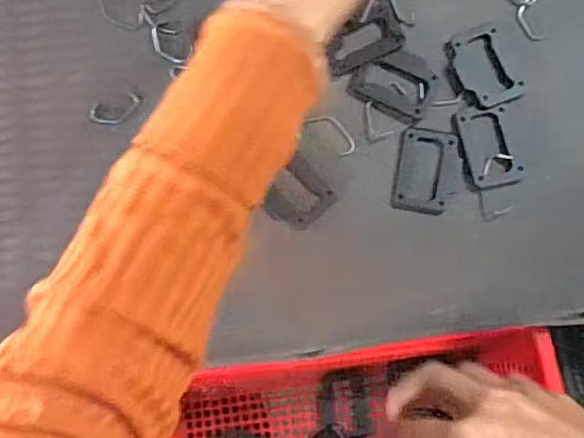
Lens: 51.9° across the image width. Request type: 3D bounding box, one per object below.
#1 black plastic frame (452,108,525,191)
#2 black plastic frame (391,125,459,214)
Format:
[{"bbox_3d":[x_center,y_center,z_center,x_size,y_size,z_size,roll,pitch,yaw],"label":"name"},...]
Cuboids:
[{"bbox_3d":[0.121,-0.044,0.373,0.035,0.004,0.050,-13,82,1],"label":"black plastic frame"},{"bbox_3d":[0.083,-0.030,0.373,0.034,0.004,0.052,10,83,4],"label":"black plastic frame"}]

